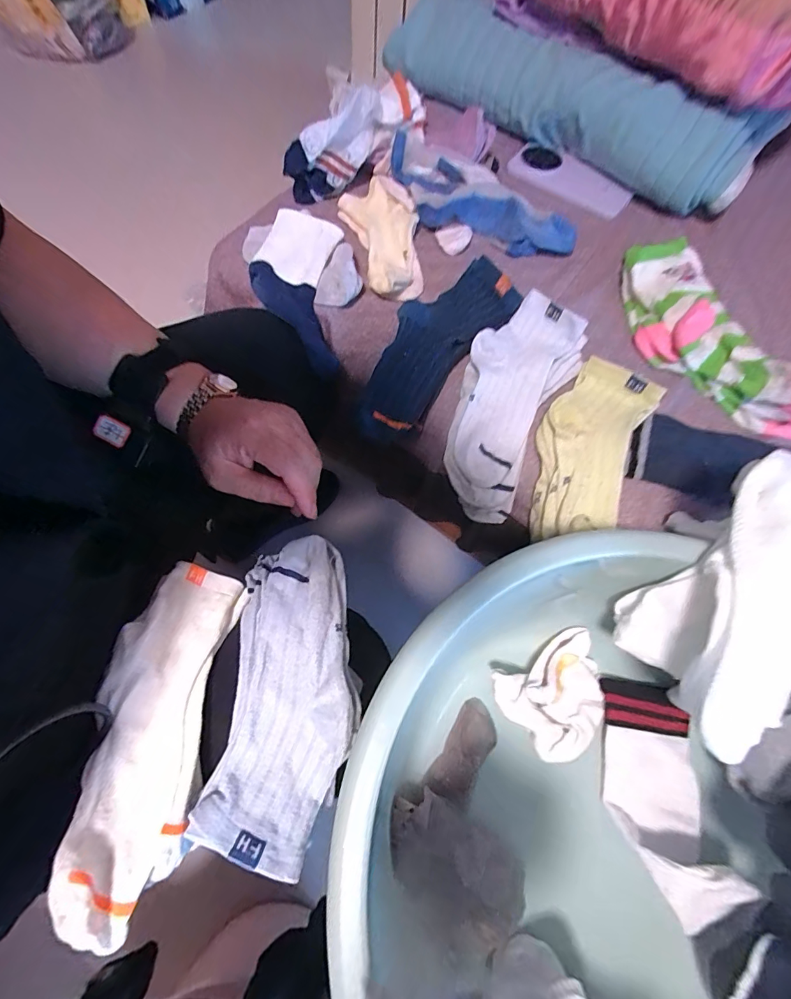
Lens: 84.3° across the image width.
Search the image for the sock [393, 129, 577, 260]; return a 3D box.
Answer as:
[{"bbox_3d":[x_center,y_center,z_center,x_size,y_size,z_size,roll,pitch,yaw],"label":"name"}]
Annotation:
[{"bbox_3d":[0.102,-0.349,0.510,0.231,0.050,0.093,21,68,7],"label":"sock"}]

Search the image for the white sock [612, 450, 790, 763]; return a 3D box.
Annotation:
[{"bbox_3d":[0.237,0.064,0.310,0.102,0.129,0.205,34,71,12],"label":"white sock"}]

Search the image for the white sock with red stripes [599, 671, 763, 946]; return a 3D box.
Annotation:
[{"bbox_3d":[0.219,0.237,0.352,0.081,0.050,0.163,4,67,0],"label":"white sock with red stripes"}]

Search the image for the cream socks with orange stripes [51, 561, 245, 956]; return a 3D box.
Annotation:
[{"bbox_3d":[-0.158,0.141,0.289,0.066,0.026,0.215,0,55,-2],"label":"cream socks with orange stripes"}]

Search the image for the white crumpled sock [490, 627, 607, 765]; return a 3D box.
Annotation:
[{"bbox_3d":[0.143,0.170,0.378,0.099,0.026,0.082,-23,70,-11],"label":"white crumpled sock"}]

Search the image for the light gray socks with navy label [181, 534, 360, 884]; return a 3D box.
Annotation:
[{"bbox_3d":[-0.073,0.124,0.304,0.094,0.052,0.207,1,67,-1],"label":"light gray socks with navy label"}]

